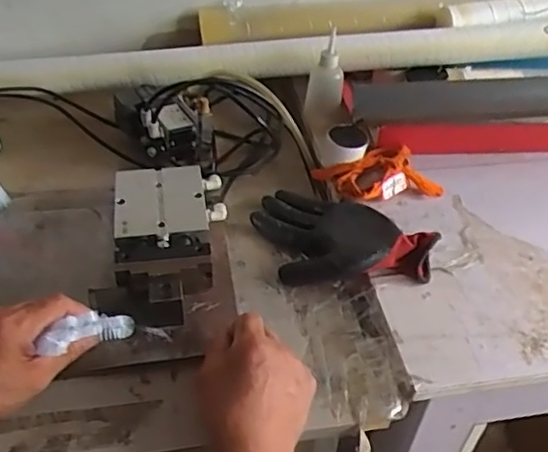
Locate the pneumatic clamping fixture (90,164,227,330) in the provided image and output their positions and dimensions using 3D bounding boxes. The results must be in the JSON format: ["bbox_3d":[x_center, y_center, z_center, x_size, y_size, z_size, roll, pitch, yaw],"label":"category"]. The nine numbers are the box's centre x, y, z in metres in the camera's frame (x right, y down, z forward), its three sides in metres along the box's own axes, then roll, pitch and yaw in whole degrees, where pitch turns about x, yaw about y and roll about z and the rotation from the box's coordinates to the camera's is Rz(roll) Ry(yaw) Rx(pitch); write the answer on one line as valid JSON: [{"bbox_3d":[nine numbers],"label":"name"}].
[{"bbox_3d":[-0.115,0.019,0.641,0.119,0.050,0.209,0,43,-3],"label":"pneumatic clamping fixture"}]

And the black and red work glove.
[{"bbox_3d":[0.063,0.015,0.656,0.207,0.039,0.118,24,47,21],"label":"black and red work glove"}]

